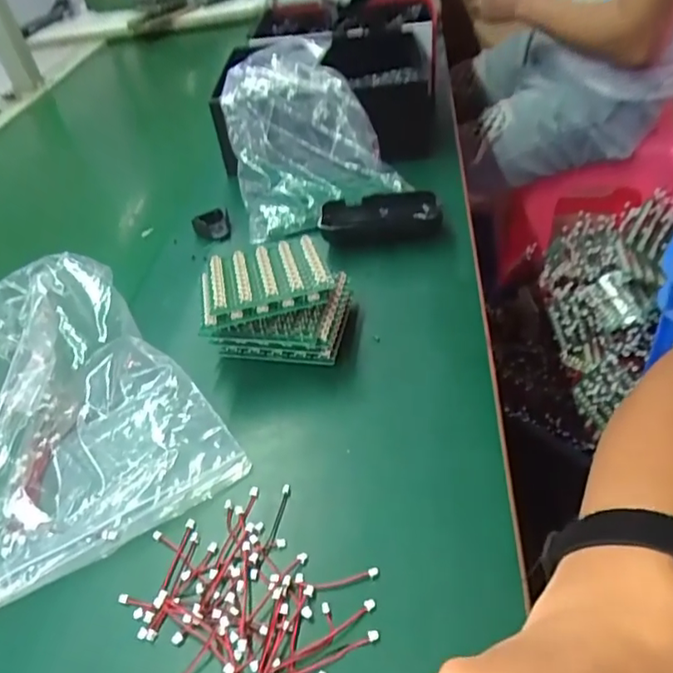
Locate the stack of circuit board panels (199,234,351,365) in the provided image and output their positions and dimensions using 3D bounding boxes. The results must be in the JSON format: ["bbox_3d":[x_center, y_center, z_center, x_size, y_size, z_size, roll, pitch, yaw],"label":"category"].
[{"bbox_3d":[-0.044,-0.027,0.431,0.106,0.059,0.096,-5,44,2],"label":"stack of circuit board panels"}]

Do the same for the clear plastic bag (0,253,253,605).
[{"bbox_3d":[-0.188,0.037,0.376,0.172,0.062,0.225,-27,47,-20],"label":"clear plastic bag"}]

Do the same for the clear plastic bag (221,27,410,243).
[{"bbox_3d":[-0.038,-0.221,0.590,0.143,0.109,0.200,-13,43,-8],"label":"clear plastic bag"}]

